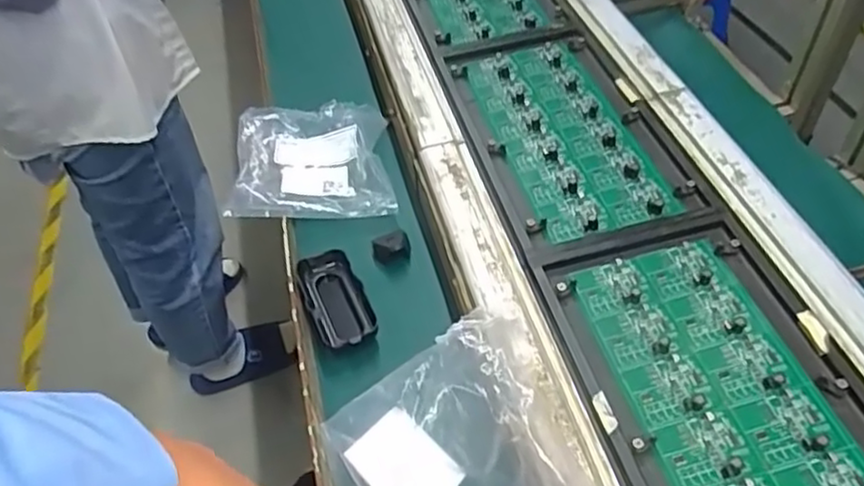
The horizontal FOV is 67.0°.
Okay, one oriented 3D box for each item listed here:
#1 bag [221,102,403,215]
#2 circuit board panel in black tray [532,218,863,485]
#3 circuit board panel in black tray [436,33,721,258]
[{"bbox_3d":[-0.138,-0.101,0.746,0.182,0.037,0.178,-4,52,-2],"label":"bag"},{"bbox_3d":[0.218,0.120,0.469,0.187,0.021,0.322,-12,52,-9],"label":"circuit board panel in black tray"},{"bbox_3d":[0.136,-0.120,0.688,0.181,0.016,0.333,-14,53,-10],"label":"circuit board panel in black tray"}]

